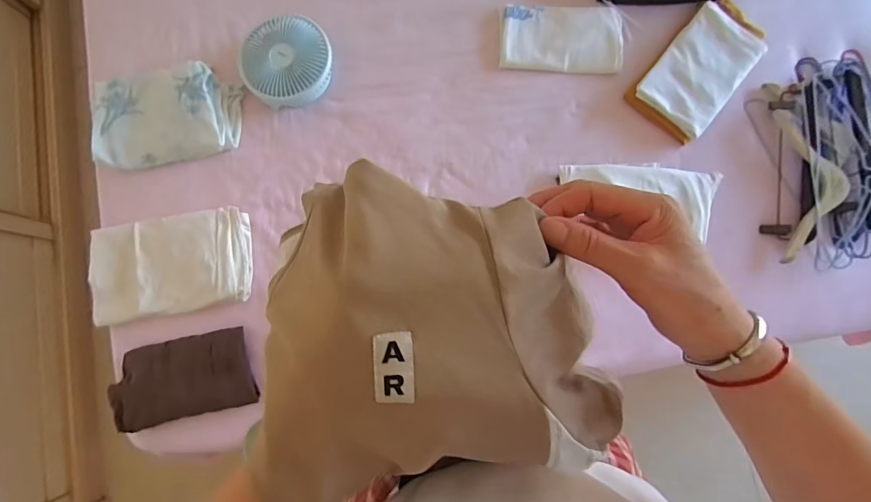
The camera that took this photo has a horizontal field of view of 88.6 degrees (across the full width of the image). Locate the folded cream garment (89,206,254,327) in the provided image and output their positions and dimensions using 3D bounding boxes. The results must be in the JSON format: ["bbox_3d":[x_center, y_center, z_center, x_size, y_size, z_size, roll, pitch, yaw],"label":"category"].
[{"bbox_3d":[-0.511,0.026,0.859,0.320,0.027,0.182,-10,81,-1],"label":"folded cream garment"}]

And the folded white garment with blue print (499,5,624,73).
[{"bbox_3d":[0.259,-0.440,0.916,0.241,0.019,0.143,3,81,1],"label":"folded white garment with blue print"}]

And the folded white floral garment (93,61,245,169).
[{"bbox_3d":[-0.545,-0.269,0.890,0.292,0.052,0.182,-9,81,0],"label":"folded white floral garment"}]

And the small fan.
[{"bbox_3d":[-0.300,-0.380,0.907,0.186,0.059,0.165,-4,97,3],"label":"small fan"}]

